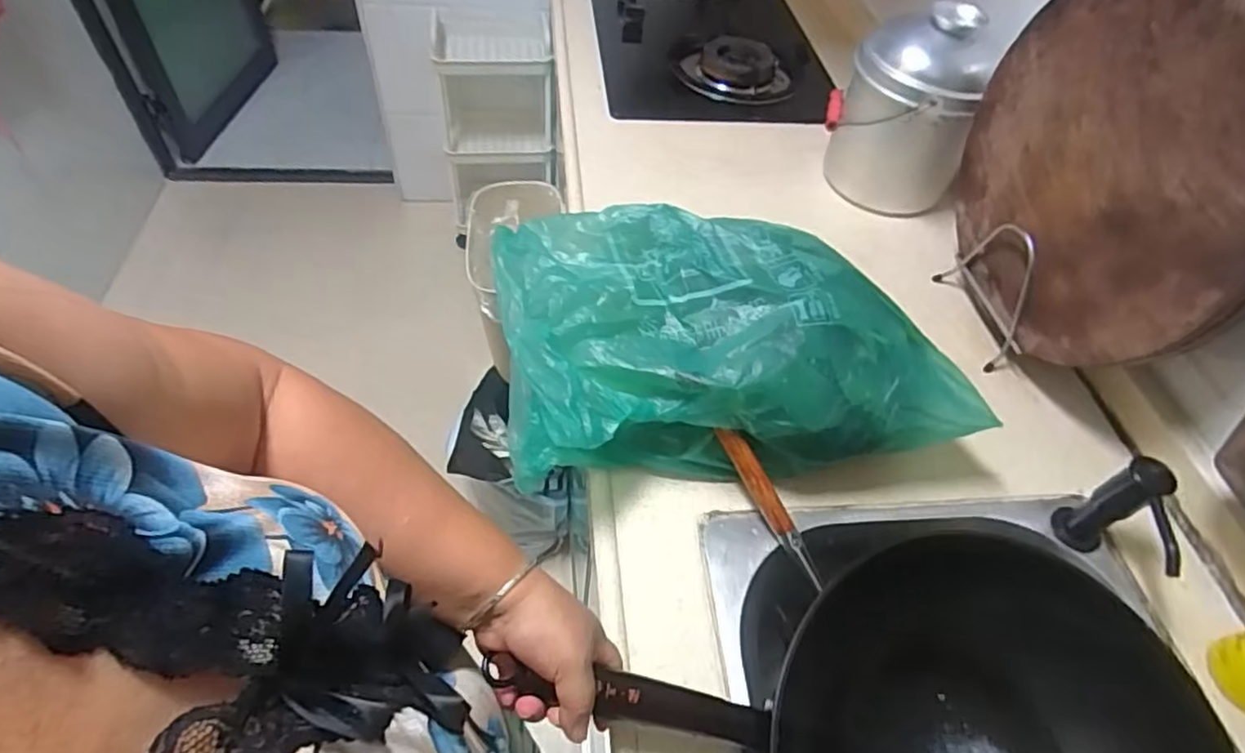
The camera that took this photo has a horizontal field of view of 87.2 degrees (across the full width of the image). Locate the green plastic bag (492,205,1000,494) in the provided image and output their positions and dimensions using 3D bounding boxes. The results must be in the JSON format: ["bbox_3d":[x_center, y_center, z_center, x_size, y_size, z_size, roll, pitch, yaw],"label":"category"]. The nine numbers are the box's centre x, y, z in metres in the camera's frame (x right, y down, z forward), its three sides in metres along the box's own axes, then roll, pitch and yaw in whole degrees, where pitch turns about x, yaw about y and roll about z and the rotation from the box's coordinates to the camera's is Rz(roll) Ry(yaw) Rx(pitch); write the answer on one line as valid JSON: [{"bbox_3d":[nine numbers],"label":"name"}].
[{"bbox_3d":[0.095,-0.024,0.636,0.407,0.161,0.225,-1,52,-8],"label":"green plastic bag"}]

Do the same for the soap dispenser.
[{"bbox_3d":[0.436,0.140,0.580,0.036,0.111,0.098,20,52,9],"label":"soap dispenser"}]

